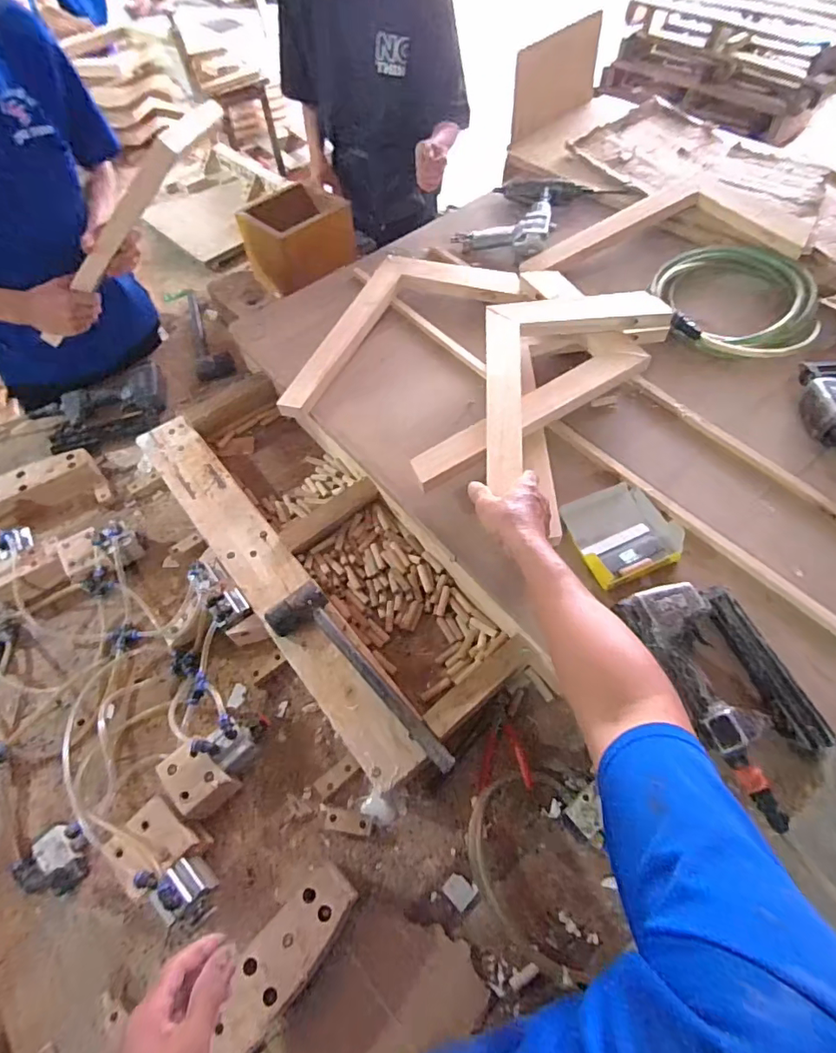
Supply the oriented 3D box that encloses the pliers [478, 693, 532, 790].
[{"bbox_3d":[0.122,0.302,0.726,0.070,0.013,0.123,0,58,3],"label":"pliers"}]

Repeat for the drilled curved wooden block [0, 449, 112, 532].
[{"bbox_3d":[-0.729,-0.046,0.951,0.270,0.052,0.111,-28,61,-14],"label":"drilled curved wooden block"}]

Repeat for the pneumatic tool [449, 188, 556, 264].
[{"bbox_3d":[0.204,-0.694,1.159,0.212,0.055,0.225,15,60,13],"label":"pneumatic tool"}]

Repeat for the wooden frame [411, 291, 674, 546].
[{"bbox_3d":[0.215,-0.228,0.838,0.283,0.079,0.535,35,65,22],"label":"wooden frame"}]

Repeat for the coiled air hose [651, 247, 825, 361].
[{"bbox_3d":[0.592,-0.429,0.966,0.296,0.056,0.299,15,60,12],"label":"coiled air hose"}]

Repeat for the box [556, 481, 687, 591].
[{"bbox_3d":[0.295,0.009,0.761,0.149,0.041,0.156,-20,59,-9],"label":"box"}]

